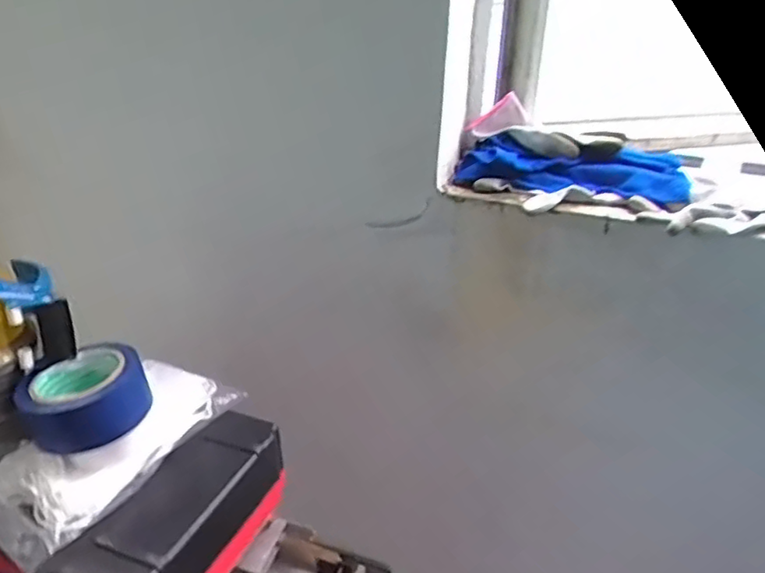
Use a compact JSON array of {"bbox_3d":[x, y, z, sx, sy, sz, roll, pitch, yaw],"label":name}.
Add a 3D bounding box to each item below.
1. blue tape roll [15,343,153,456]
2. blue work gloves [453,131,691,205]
[{"bbox_3d":[-0.279,0.103,0.580,0.107,0.051,0.095,-12,31,-24],"label":"blue tape roll"},{"bbox_3d":[0.218,-0.131,0.732,0.260,0.070,0.085,17,31,25],"label":"blue work gloves"}]

